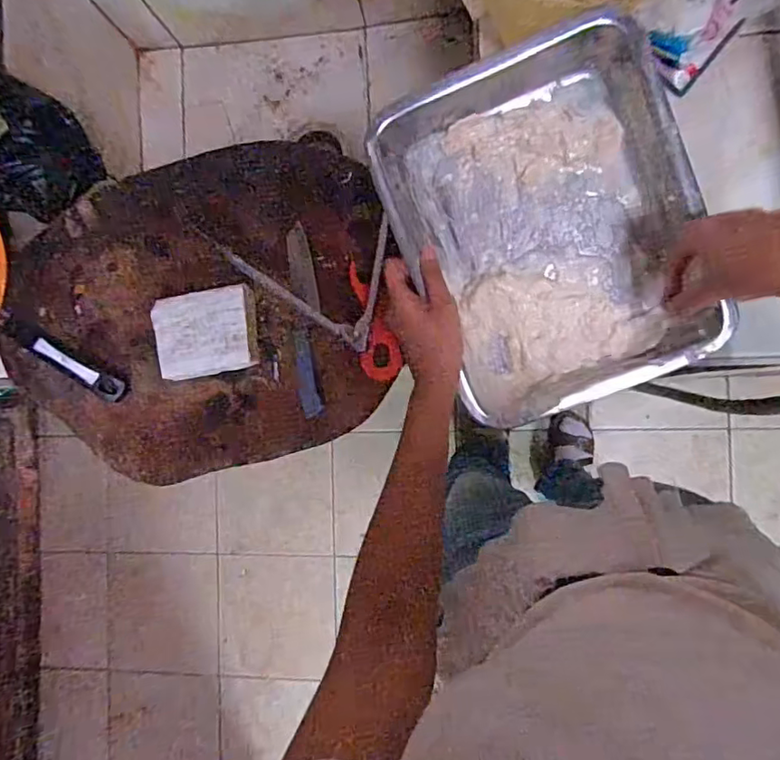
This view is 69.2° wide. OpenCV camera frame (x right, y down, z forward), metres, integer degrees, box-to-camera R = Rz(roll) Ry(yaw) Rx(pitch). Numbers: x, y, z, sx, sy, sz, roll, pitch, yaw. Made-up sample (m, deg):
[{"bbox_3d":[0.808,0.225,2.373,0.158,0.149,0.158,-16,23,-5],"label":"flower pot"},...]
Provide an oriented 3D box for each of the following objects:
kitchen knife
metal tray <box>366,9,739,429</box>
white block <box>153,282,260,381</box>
[{"bbox_3d":[-0.080,-0.057,0.545,0.028,0.015,0.184,-4,88,7],"label":"kitchen knife"},{"bbox_3d":[0.137,-0.132,0.504,0.234,0.079,0.303,-21,86,6],"label":"metal tray"},{"bbox_3d":[-0.175,-0.044,0.541,0.092,0.028,0.078,-11,87,7],"label":"white block"}]

